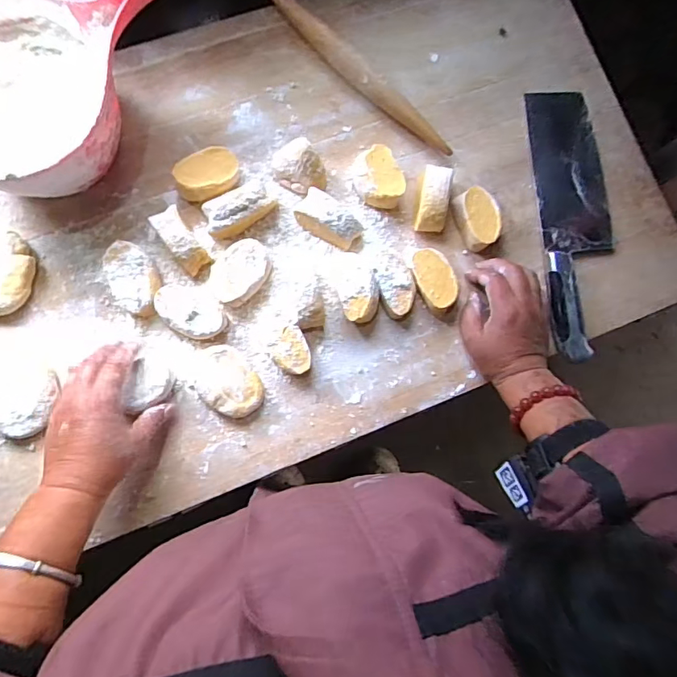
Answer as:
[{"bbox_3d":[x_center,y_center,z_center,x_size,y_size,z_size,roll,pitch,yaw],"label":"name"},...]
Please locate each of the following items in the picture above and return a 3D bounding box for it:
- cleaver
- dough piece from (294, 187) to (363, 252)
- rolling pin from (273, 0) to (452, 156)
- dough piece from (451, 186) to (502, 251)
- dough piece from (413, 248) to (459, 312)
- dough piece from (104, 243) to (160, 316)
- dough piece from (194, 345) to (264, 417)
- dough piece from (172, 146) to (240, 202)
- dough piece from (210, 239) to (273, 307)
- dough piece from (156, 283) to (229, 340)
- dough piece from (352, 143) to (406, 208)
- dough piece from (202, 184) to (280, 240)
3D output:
[{"bbox_3d":[0.236,-0.118,0.505,0.079,0.034,0.274,-1,84,-5],"label":"cleaver"},{"bbox_3d":[-0.007,-0.109,0.475,0.067,0.035,0.035,37,83,0],"label":"dough piece"},{"bbox_3d":[0.012,-0.267,0.503,0.251,0.026,0.020,43,83,0],"label":"rolling pin"},{"bbox_3d":[0.135,-0.116,0.489,0.033,0.030,0.058,-14,86,-6],"label":"dough piece"},{"bbox_3d":[0.091,-0.056,0.481,0.035,0.022,0.059,-22,87,-6],"label":"dough piece"},{"bbox_3d":[-0.186,-0.053,0.459,0.039,0.029,0.065,-18,86,-6],"label":"dough piece"},{"bbox_3d":[-0.102,0.040,0.462,0.050,0.020,0.069,-43,89,-7],"label":"dough piece"},{"bbox_3d":[-0.122,-0.152,0.472,0.059,0.031,0.037,-25,87,-7],"label":"dough piece"},{"bbox_3d":[-0.093,-0.062,0.469,0.047,0.022,0.061,38,83,0],"label":"dough piece"},{"bbox_3d":[-0.134,-0.026,0.461,0.060,0.025,0.045,34,83,-1],"label":"dough piece"},{"bbox_3d":[0.038,-0.154,0.487,0.040,0.034,0.056,-21,87,-6],"label":"dough piece"},{"bbox_3d":[-0.092,-0.122,0.472,0.067,0.037,0.031,-26,87,-7],"label":"dough piece"}]

